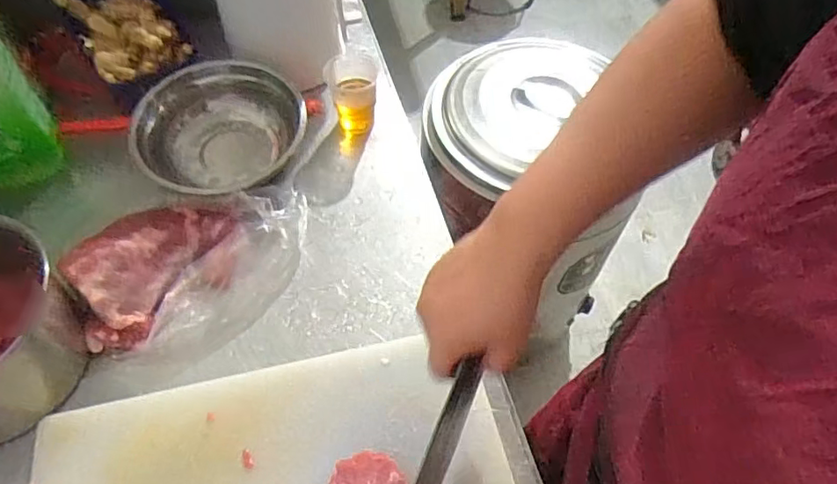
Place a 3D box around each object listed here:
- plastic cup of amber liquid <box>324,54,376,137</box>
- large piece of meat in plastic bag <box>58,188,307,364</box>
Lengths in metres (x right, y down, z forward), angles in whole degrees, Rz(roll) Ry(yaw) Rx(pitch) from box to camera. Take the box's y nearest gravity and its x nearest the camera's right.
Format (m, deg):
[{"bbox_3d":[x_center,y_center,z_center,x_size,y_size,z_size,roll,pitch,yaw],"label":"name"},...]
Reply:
[{"bbox_3d":[-0.080,-0.173,0.690,0.059,0.071,0.067,-1,55,-5],"label":"plastic cup of amber liquid"},{"bbox_3d":[-0.214,0.014,0.565,0.229,0.050,0.164,-21,59,-17],"label":"large piece of meat in plastic bag"}]

